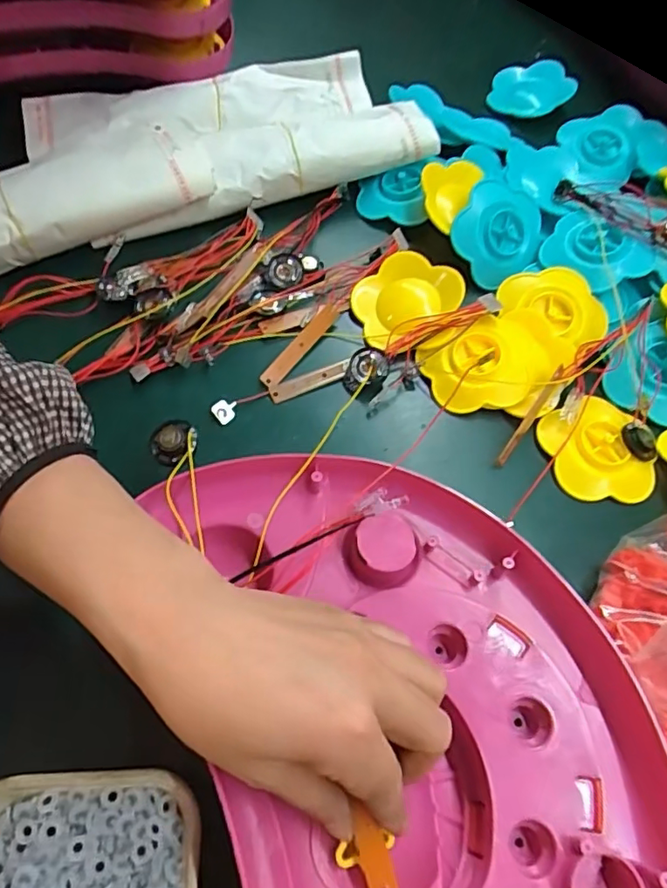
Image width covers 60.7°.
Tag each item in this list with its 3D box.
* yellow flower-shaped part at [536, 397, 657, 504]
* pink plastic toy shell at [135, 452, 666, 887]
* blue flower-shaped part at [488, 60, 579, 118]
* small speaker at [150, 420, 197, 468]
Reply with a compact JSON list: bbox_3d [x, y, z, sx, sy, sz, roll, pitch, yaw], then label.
[{"bbox_3d":[0.175,0.006,0.379,0.066,0.013,0.070,2,62,-4],"label":"yellow flower-shaped part"},{"bbox_3d":[0.038,0.138,0.269,0.219,0.036,0.294,-10,63,-7],"label":"pink plastic toy shell"},{"bbox_3d":[0.192,-0.351,0.562,0.077,0.027,0.062,-1,62,-3],"label":"blue flower-shaped part"},{"bbox_3d":[-0.090,-0.001,0.320,0.026,0.009,0.026,2,62,-4],"label":"small speaker"}]

